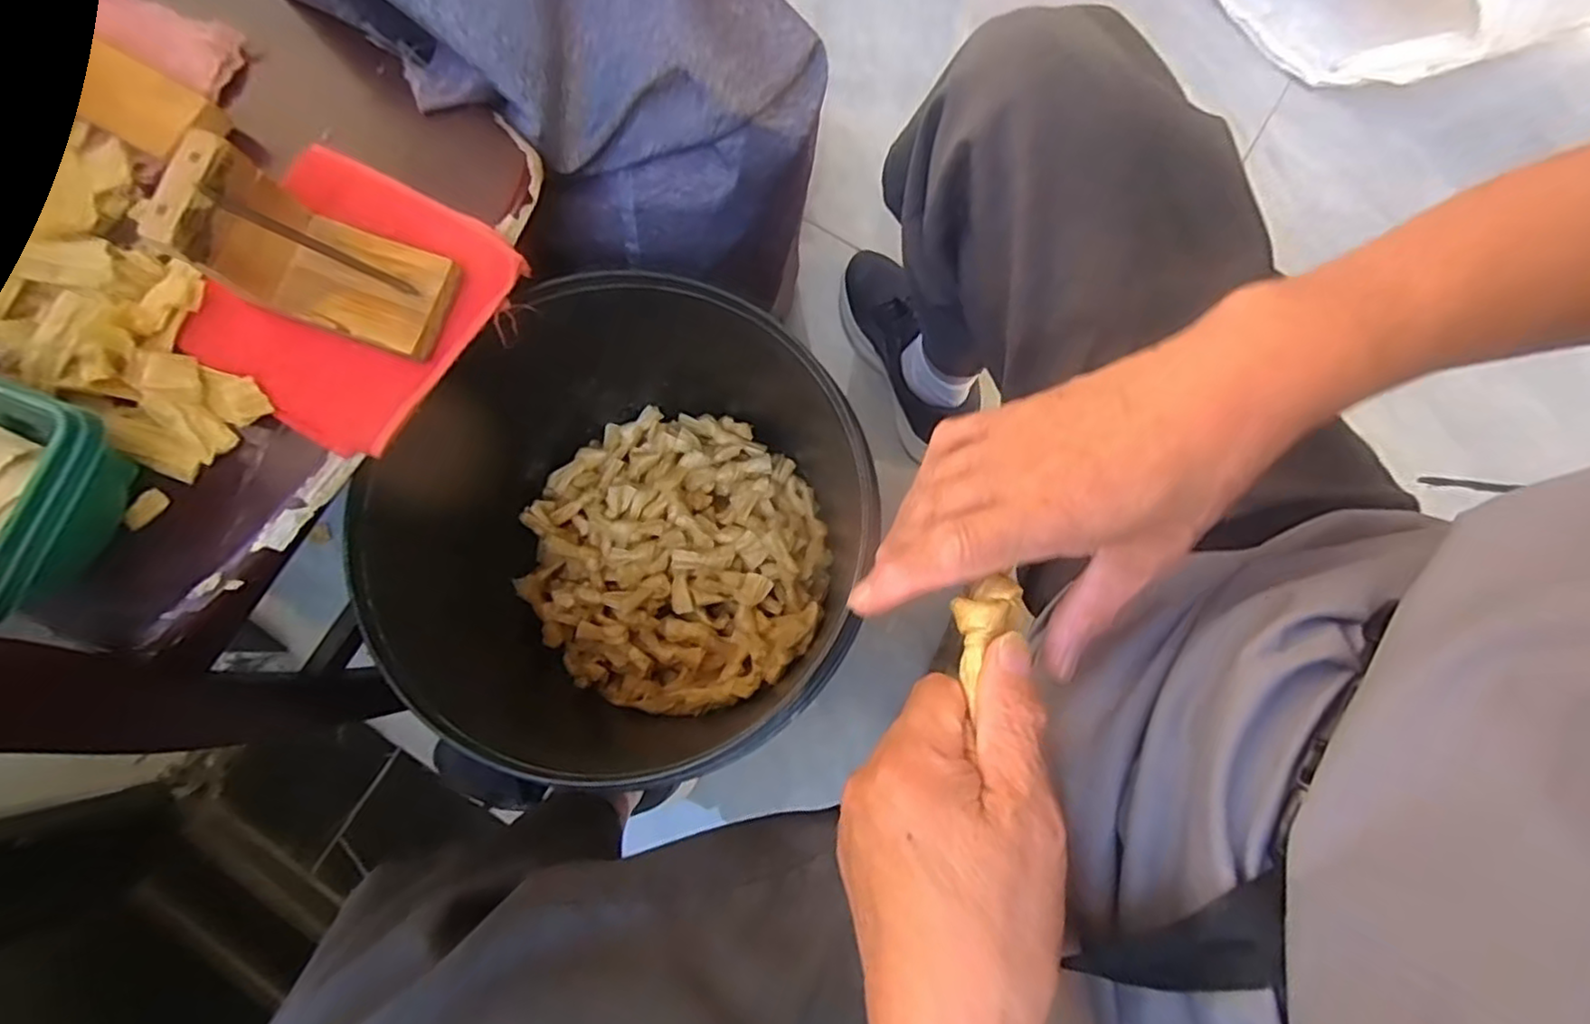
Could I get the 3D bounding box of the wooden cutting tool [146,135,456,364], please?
[{"bbox_3d":[-0.250,-0.136,0.358,0.101,0.076,0.061,17,79,4],"label":"wooden cutting tool"}]

